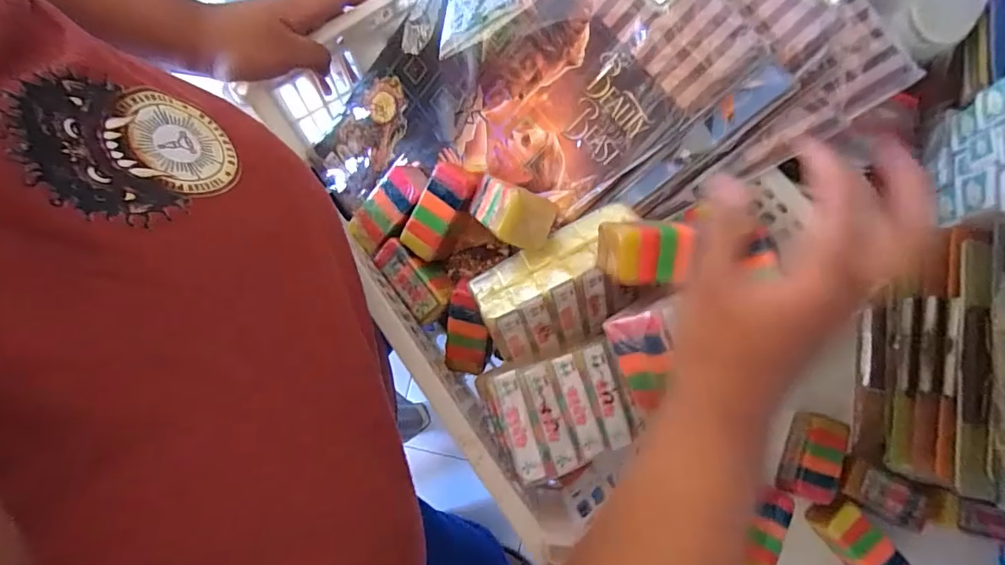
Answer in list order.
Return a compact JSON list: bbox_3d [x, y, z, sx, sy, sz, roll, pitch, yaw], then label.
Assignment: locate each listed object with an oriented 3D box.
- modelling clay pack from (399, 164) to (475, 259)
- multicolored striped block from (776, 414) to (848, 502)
[{"bbox_3d":[-0.054,-0.059,0.415,0.036,0.013,0.084,38,113,7],"label":"modelling clay pack"},{"bbox_3d":[0.297,0.168,0.477,0.047,0.032,0.080,18,79,4],"label":"multicolored striped block"}]

